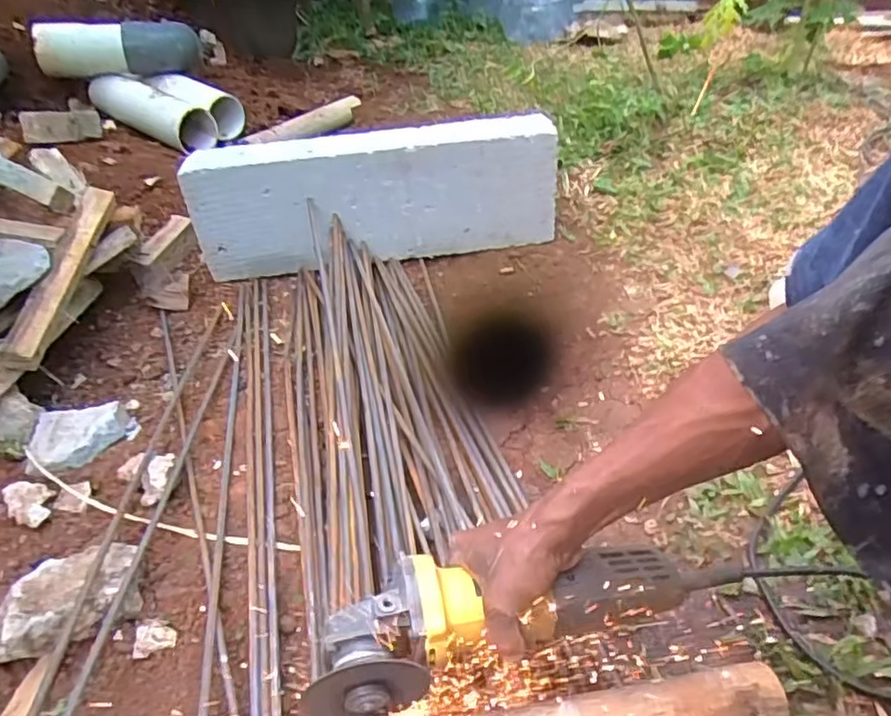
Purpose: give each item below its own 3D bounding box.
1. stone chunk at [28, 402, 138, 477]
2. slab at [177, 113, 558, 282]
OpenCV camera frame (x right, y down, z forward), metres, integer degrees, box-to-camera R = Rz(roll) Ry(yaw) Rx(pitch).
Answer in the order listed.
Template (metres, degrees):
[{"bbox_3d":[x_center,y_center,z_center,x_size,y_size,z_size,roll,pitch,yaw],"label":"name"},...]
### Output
[{"bbox_3d":[-0.441,0.096,0.757,0.110,0.034,0.098,-13,41,-20],"label":"stone chunk"},{"bbox_3d":[-0.114,-0.261,1.009,0.581,0.213,0.093,-3,39,-8],"label":"slab"}]

